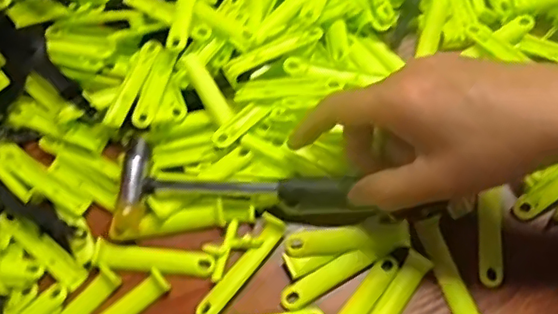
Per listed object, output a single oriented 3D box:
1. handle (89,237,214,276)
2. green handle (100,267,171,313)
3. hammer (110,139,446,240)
[{"bbox_3d":[-0.079,0.064,0.363,0.075,0.007,0.016,5,66,4],"label":"handle"},{"bbox_3d":[-0.101,0.097,0.347,0.075,0.007,0.016,-38,70,-14],"label":"green handle"},{"bbox_3d":[-0.004,0.026,0.372,0.203,0.026,0.055,3,66,3],"label":"hammer"}]

